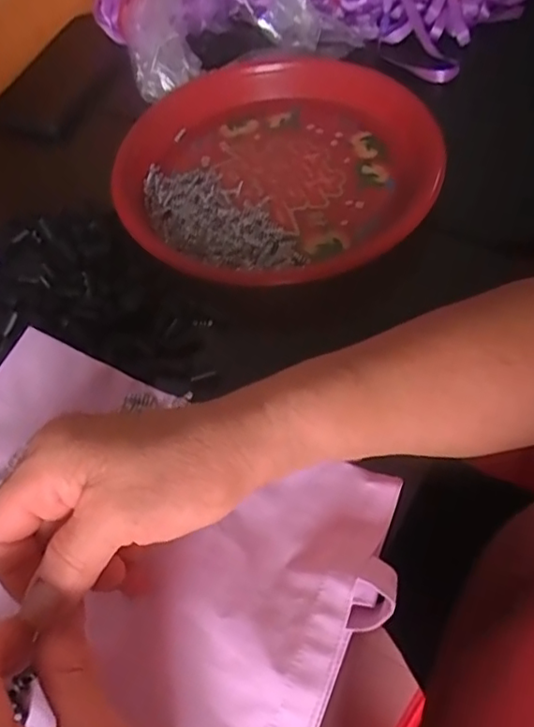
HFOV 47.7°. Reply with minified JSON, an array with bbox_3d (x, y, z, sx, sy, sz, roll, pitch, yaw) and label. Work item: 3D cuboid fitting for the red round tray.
[{"bbox_3d":[-0.007,-0.158,0.460,0.220,0.044,0.236,-3,57,5],"label":"red round tray"}]

